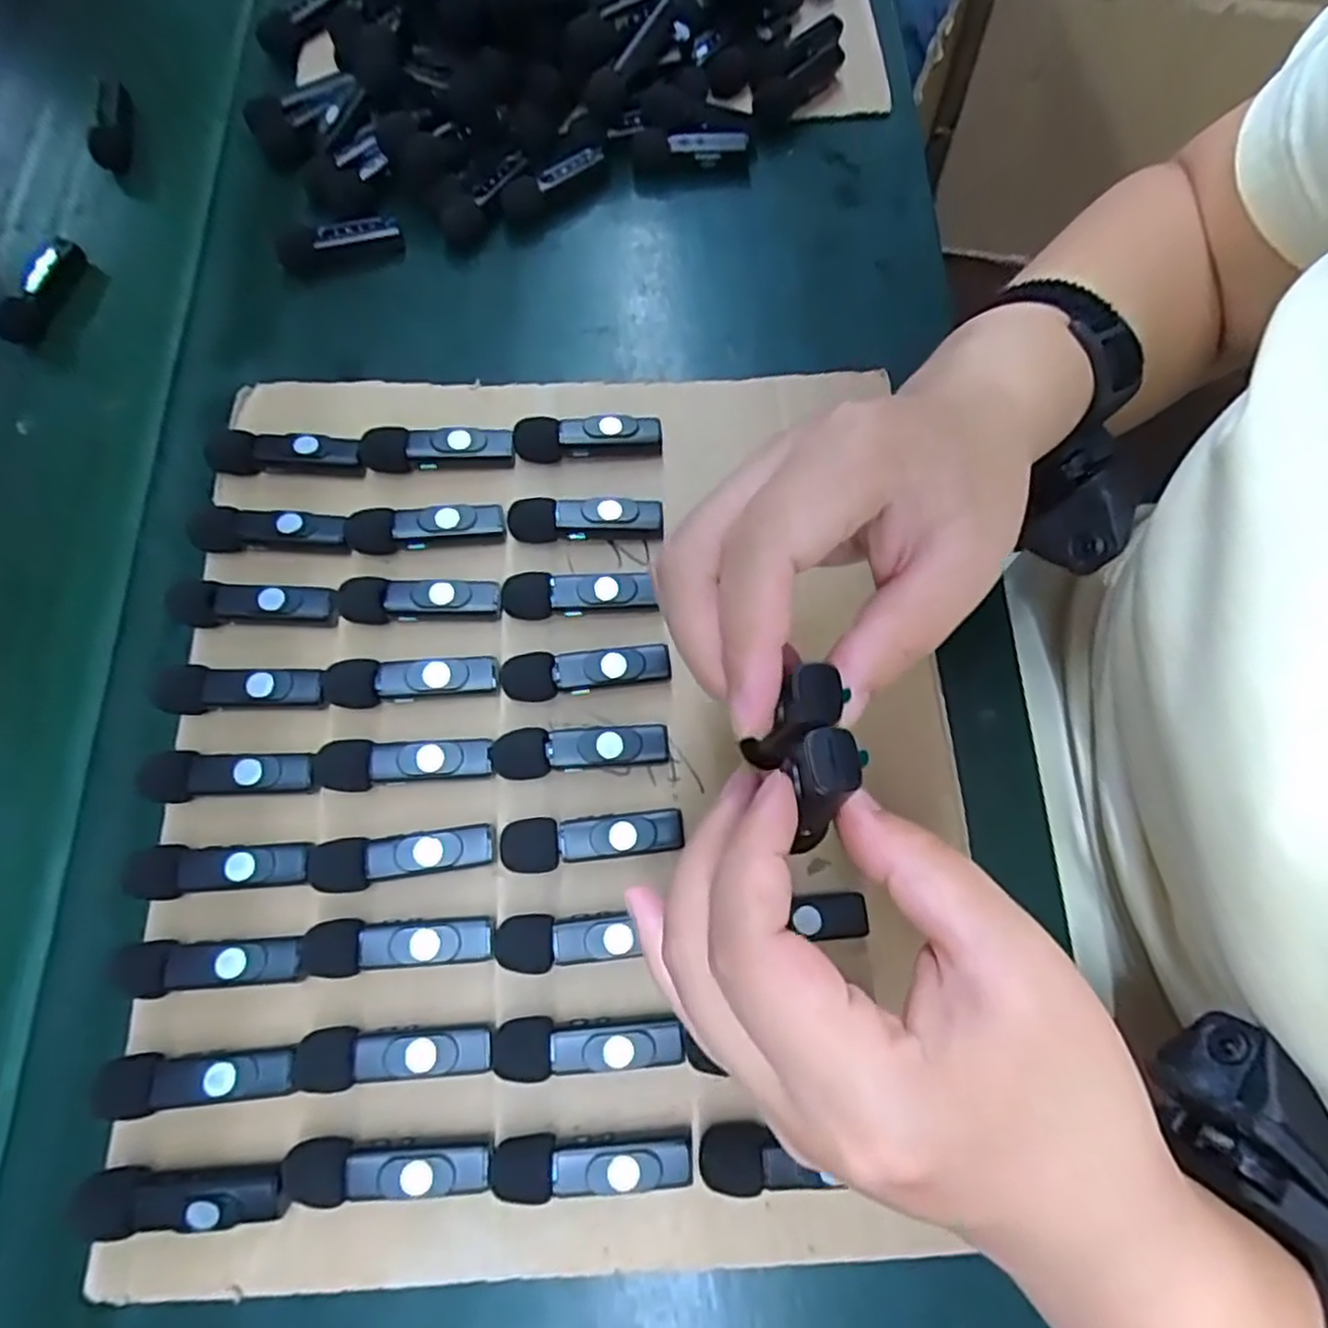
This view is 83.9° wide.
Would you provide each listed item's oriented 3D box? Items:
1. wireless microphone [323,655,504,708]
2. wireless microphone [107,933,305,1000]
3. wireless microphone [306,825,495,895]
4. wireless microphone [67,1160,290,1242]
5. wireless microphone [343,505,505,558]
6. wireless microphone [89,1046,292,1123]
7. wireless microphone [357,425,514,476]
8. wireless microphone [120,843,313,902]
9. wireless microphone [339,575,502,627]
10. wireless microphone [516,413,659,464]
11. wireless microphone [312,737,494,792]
[{"bbox_3d":[-0.100,0.007,0.292,0.068,0.011,0.018,-3,71,3],"label":"wireless microphone"},{"bbox_3d":[-0.158,0.105,0.257,0.062,0.010,0.017,-5,71,2],"label":"wireless microphone"},{"bbox_3d":[-0.096,0.071,0.270,0.066,0.011,0.018,-9,71,1],"label":"wireless microphone"},{"bbox_3d":[-0.153,0.171,0.236,0.063,0.011,0.017,-3,72,3],"label":"wireless microphone"},{"bbox_3d":[-0.101,-0.057,0.312,0.064,0.010,0.017,-4,71,2],"label":"wireless microphone"},{"bbox_3d":[-0.156,0.138,0.246,0.061,0.012,0.017,-7,71,2],"label":"wireless microphone"},{"bbox_3d":[-0.100,-0.095,0.324,0.065,0.013,0.014,-5,71,2],"label":"wireless microphone"},{"bbox_3d":[-0.162,0.075,0.270,0.062,0.013,0.018,-5,71,2],"label":"wireless microphone"},{"bbox_3d":[-0.101,-0.027,0.302,0.064,0.011,0.018,-5,71,2],"label":"wireless microphone"},{"bbox_3d":[-0.033,-0.100,0.328,0.063,0.016,0.015,-4,71,2],"label":"wireless microphone"},{"bbox_3d":[-0.099,0.038,0.281,0.065,0.012,0.019,-4,71,2],"label":"wireless microphone"}]

